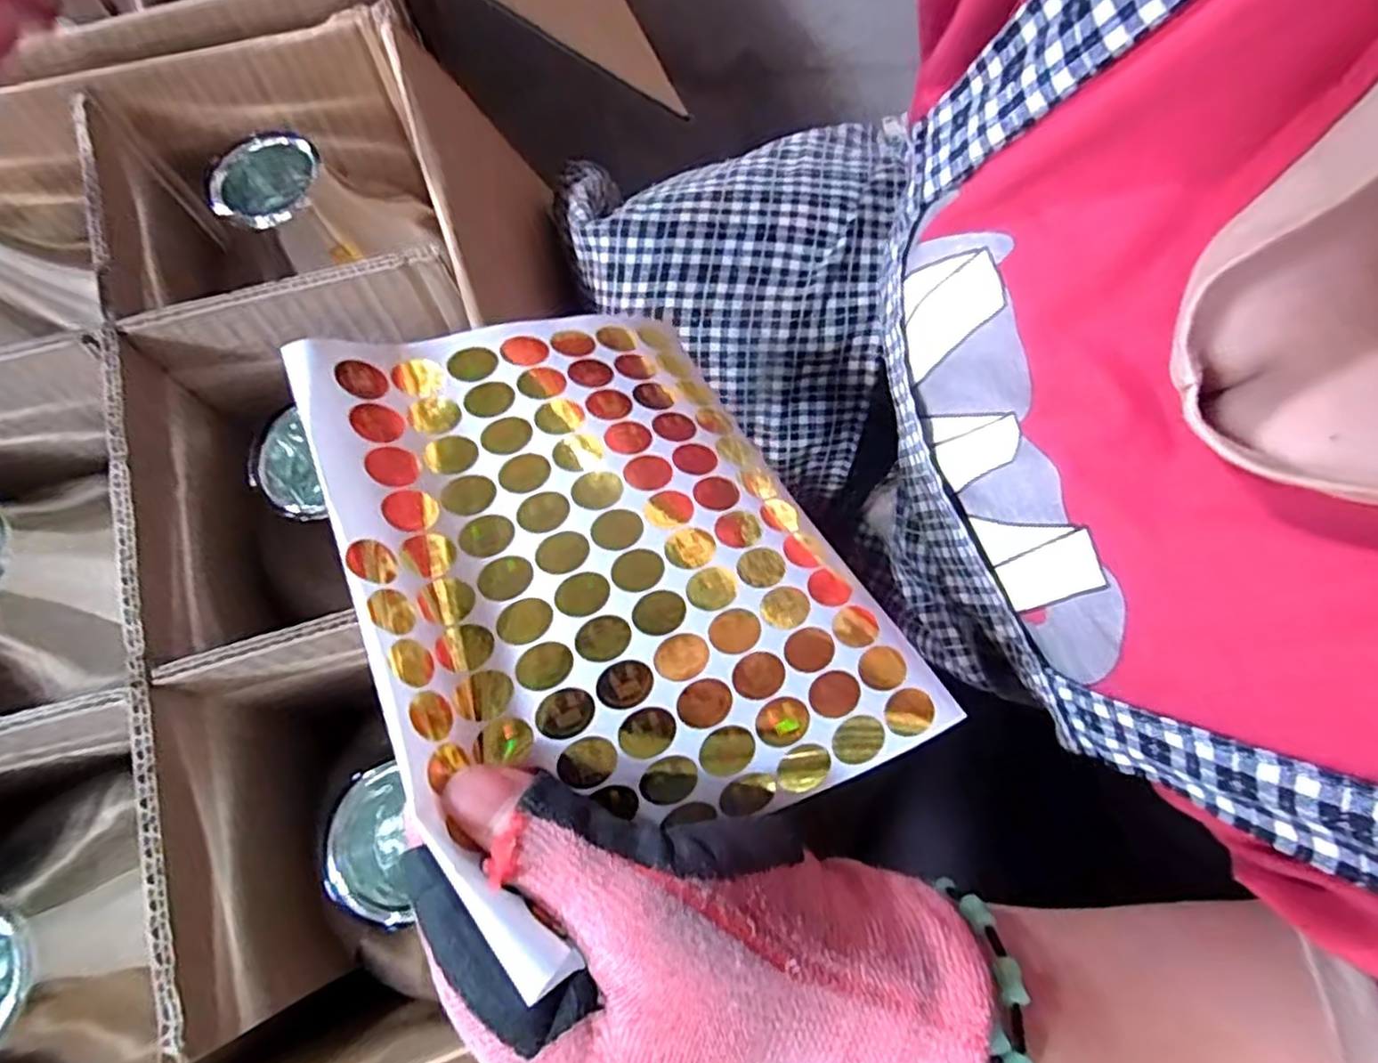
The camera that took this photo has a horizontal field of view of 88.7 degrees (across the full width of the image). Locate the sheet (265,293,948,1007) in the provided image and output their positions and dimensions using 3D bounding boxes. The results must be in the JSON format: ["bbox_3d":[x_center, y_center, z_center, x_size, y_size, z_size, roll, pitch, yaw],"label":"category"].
[{"bbox_3d":[-0.022,0.005,0.190,0.124,0.020,0.158,-22,71,-22],"label":"sheet"}]

